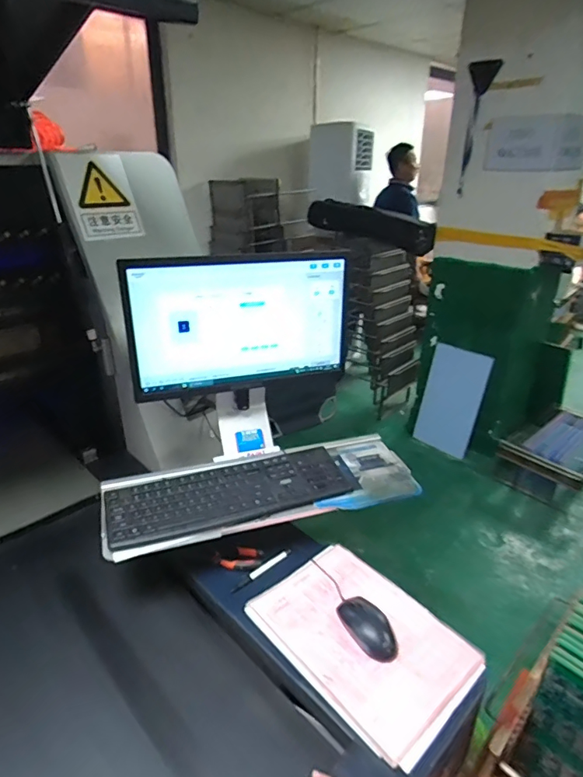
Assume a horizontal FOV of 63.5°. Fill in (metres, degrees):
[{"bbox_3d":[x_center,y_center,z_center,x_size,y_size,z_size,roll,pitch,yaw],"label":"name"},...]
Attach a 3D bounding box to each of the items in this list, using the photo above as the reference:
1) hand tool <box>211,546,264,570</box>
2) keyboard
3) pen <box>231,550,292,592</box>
[{"bbox_3d":[-0.101,0.318,0.884,0.092,0.009,0.052,0,25,-2],"label":"hand tool"},{"bbox_3d":[-0.098,0.194,0.894,0.469,0.032,0.141,-9,27,-20],"label":"keyboard"},{"bbox_3d":[-0.053,0.336,0.875,0.016,0.013,0.143,21,32,37],"label":"pen"}]

